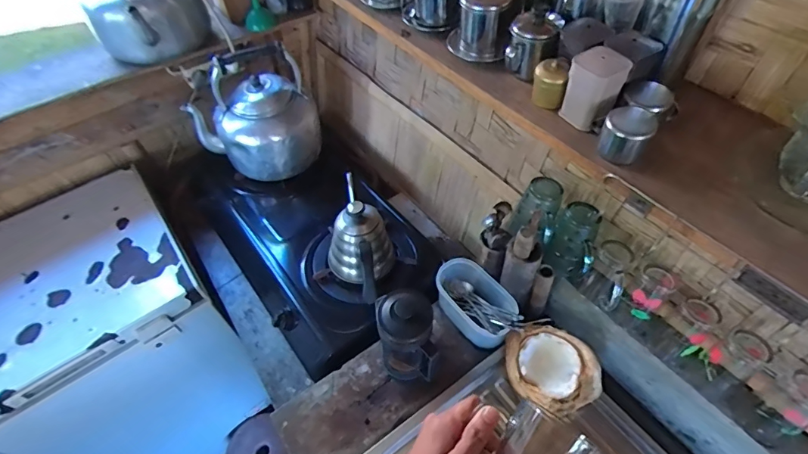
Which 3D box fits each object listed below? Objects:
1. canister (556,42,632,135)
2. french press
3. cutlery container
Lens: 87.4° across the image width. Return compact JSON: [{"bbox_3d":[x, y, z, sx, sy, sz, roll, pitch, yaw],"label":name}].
[{"bbox_3d":[0.216,-0.158,0.481,0.051,0.077,0.054,-34,57,-22],"label":"canister"},{"bbox_3d":[0.004,0.182,0.709,0.088,0.200,0.099,-8,51,-3],"label":"french press"},{"bbox_3d":[0.141,0.145,0.811,0.104,0.092,0.171,-28,55,-18],"label":"cutlery container"}]

